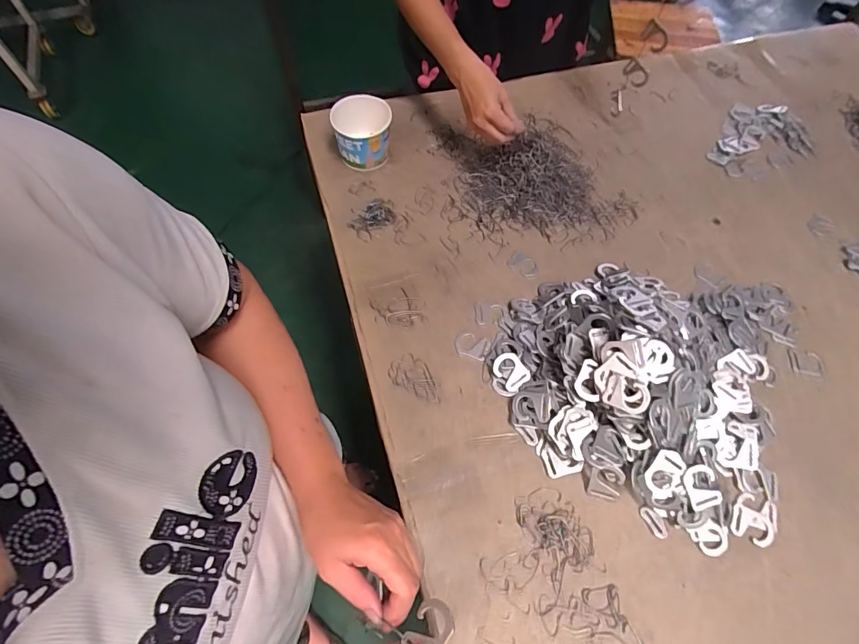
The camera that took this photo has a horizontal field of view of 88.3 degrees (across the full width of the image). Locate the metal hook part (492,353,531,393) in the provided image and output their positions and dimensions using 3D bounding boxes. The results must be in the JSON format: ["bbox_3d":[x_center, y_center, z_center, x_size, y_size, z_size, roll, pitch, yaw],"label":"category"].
[{"bbox_3d":[0.101,0.061,0.550,0.035,0.004,0.045,-40,88,-5],"label":"metal hook part"}]

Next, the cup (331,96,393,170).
[{"bbox_3d":[-0.107,-0.302,0.708,0.092,0.077,0.096,2,63,-2],"label":"cup"}]

